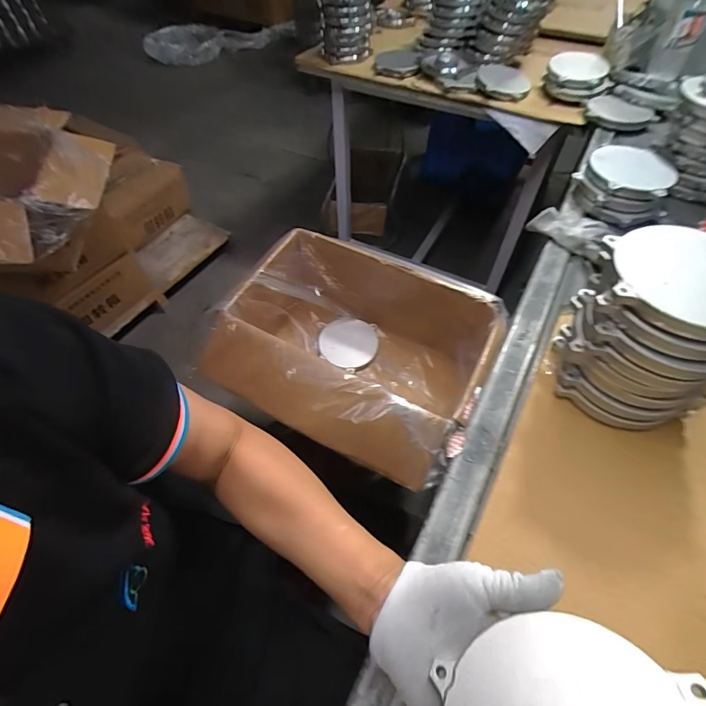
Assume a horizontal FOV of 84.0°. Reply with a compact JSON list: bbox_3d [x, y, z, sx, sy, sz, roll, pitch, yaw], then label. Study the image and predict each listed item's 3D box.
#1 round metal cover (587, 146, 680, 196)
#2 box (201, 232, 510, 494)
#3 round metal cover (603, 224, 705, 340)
[{"bbox_3d":[0.464,-0.310,0.650,0.127,0.018,0.127,0,55,1],"label":"round metal cover"},{"bbox_3d":[-0.002,0.004,0.757,0.460,0.202,0.371,24,59,16],"label":"box"},{"bbox_3d":[0.307,-0.072,0.359,0.133,0.017,0.133,0,55,1],"label":"round metal cover"}]

